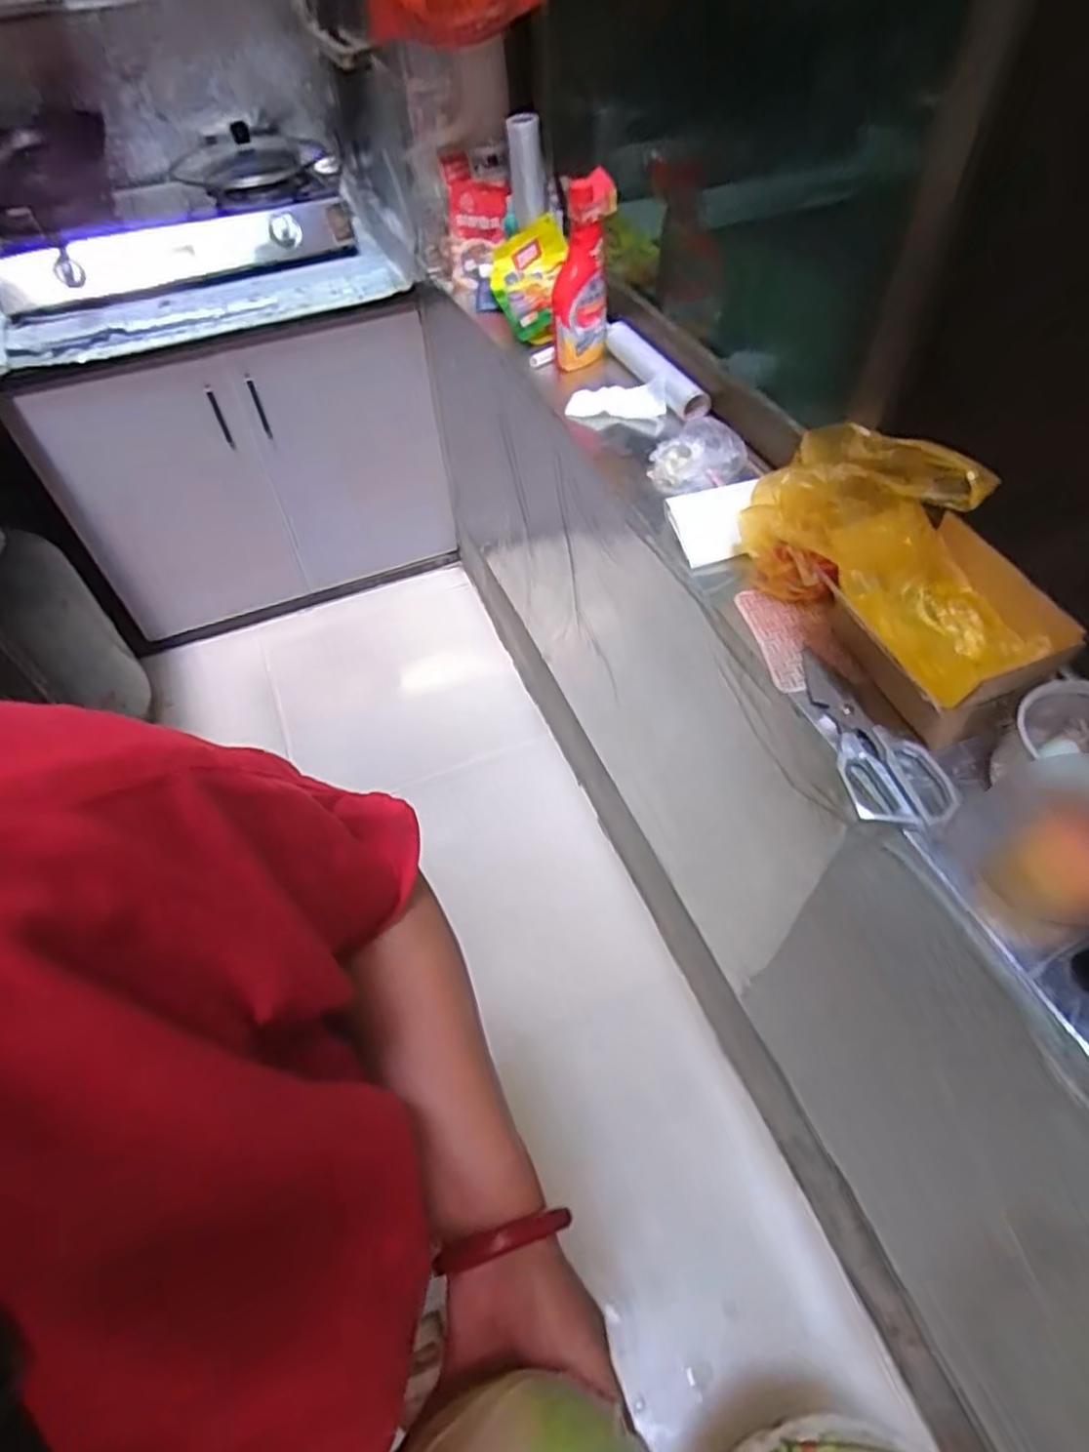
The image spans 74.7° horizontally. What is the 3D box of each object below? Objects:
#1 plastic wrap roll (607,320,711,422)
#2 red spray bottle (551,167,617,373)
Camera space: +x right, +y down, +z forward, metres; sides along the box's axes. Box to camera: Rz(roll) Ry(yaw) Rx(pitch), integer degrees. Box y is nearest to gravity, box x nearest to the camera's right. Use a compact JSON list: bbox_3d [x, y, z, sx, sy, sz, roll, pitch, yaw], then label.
[{"bbox_3d":[0.162,-0.524,1.050,0.034,0.036,0.264,-22,54,-13],"label":"plastic wrap roll"},{"bbox_3d":[0.057,-0.663,1.050,0.079,0.228,0.088,7,53,9],"label":"red spray bottle"}]

